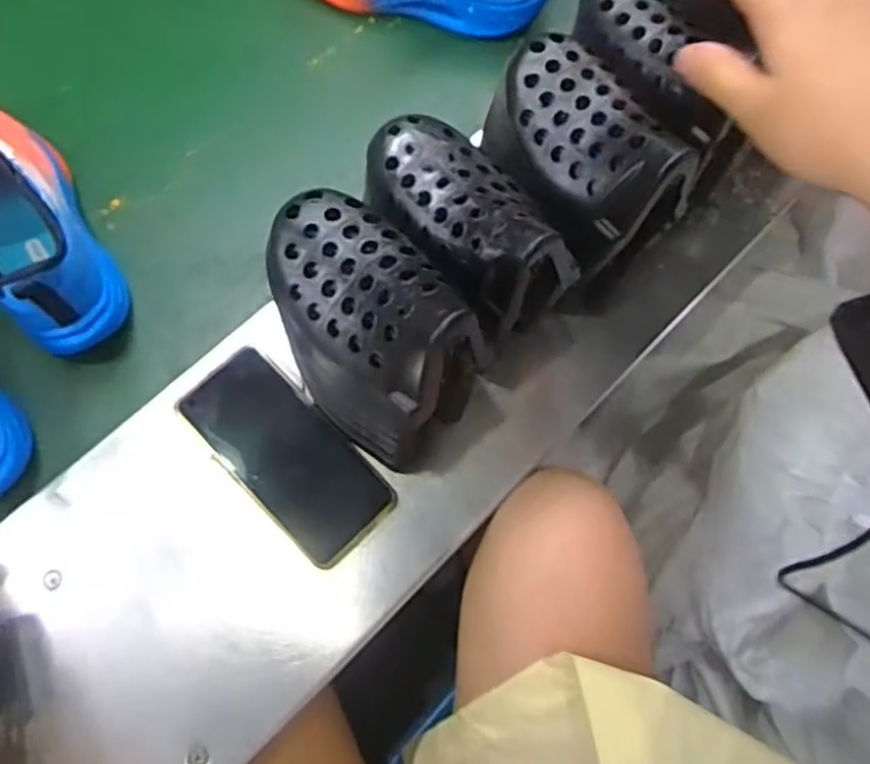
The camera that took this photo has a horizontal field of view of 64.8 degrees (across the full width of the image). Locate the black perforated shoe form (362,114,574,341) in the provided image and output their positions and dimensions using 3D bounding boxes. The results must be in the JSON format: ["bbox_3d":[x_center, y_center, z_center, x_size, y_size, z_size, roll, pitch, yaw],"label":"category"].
[{"bbox_3d":[0.017,-0.105,0.417,0.073,0.071,0.146,-40,79,-14],"label":"black perforated shoe form"}]

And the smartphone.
[{"bbox_3d":[-0.105,0.052,0.490,0.076,0.009,0.158,-44,89,-15],"label":"smartphone"}]

